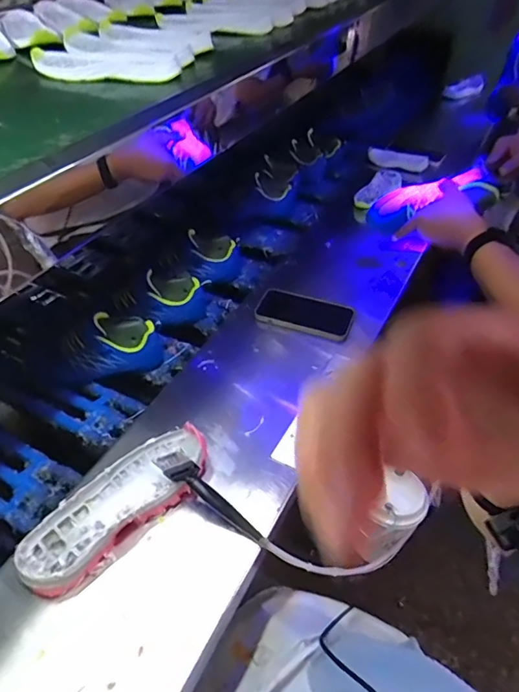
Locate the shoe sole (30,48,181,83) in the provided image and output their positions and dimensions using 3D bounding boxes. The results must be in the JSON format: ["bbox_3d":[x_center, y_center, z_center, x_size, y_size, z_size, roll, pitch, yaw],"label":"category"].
[{"bbox_3d":[-0.227,-0.413,0.712,0.220,0.030,0.077,9,44,11],"label":"shoe sole"}]

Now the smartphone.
[{"bbox_3d":[0.076,-0.056,0.807,0.161,0.017,0.083,18,50,19],"label":"smartphone"}]

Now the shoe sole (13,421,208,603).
[{"bbox_3d":[-0.162,0.184,0.566,0.235,0.045,0.087,-34,52,-30],"label":"shoe sole"}]

